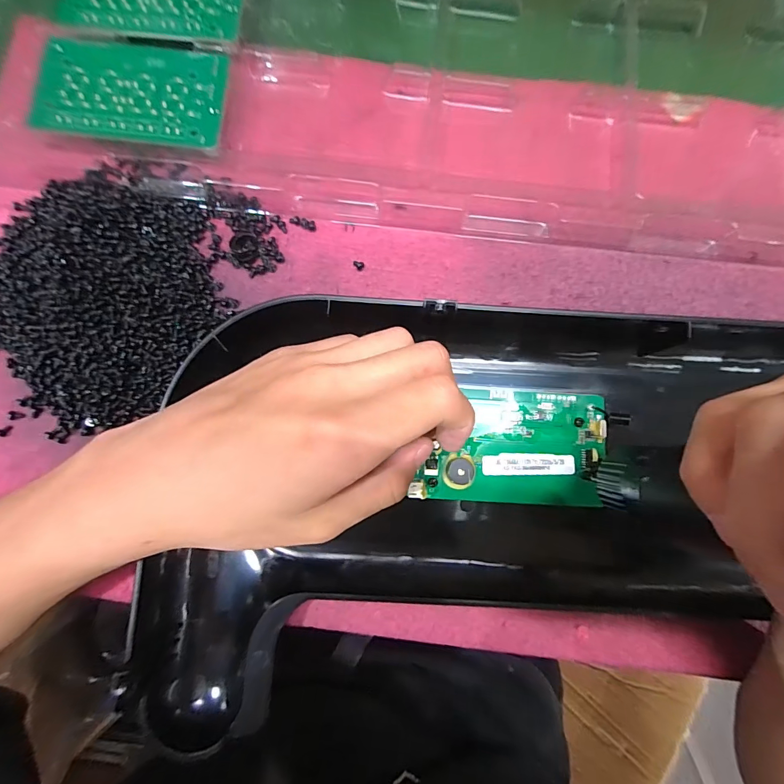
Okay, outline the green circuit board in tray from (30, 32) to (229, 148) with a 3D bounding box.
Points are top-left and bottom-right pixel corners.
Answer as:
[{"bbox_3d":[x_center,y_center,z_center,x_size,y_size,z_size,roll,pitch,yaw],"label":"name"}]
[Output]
[{"bbox_3d":[-0.147,-0.170,0.229,0.101,0.008,0.057,6,84,-2],"label":"green circuit board in tray"}]

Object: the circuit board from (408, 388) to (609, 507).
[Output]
[{"bbox_3d":[0.065,0.029,0.214,0.099,0.008,0.059,3,84,-3],"label":"circuit board"}]

